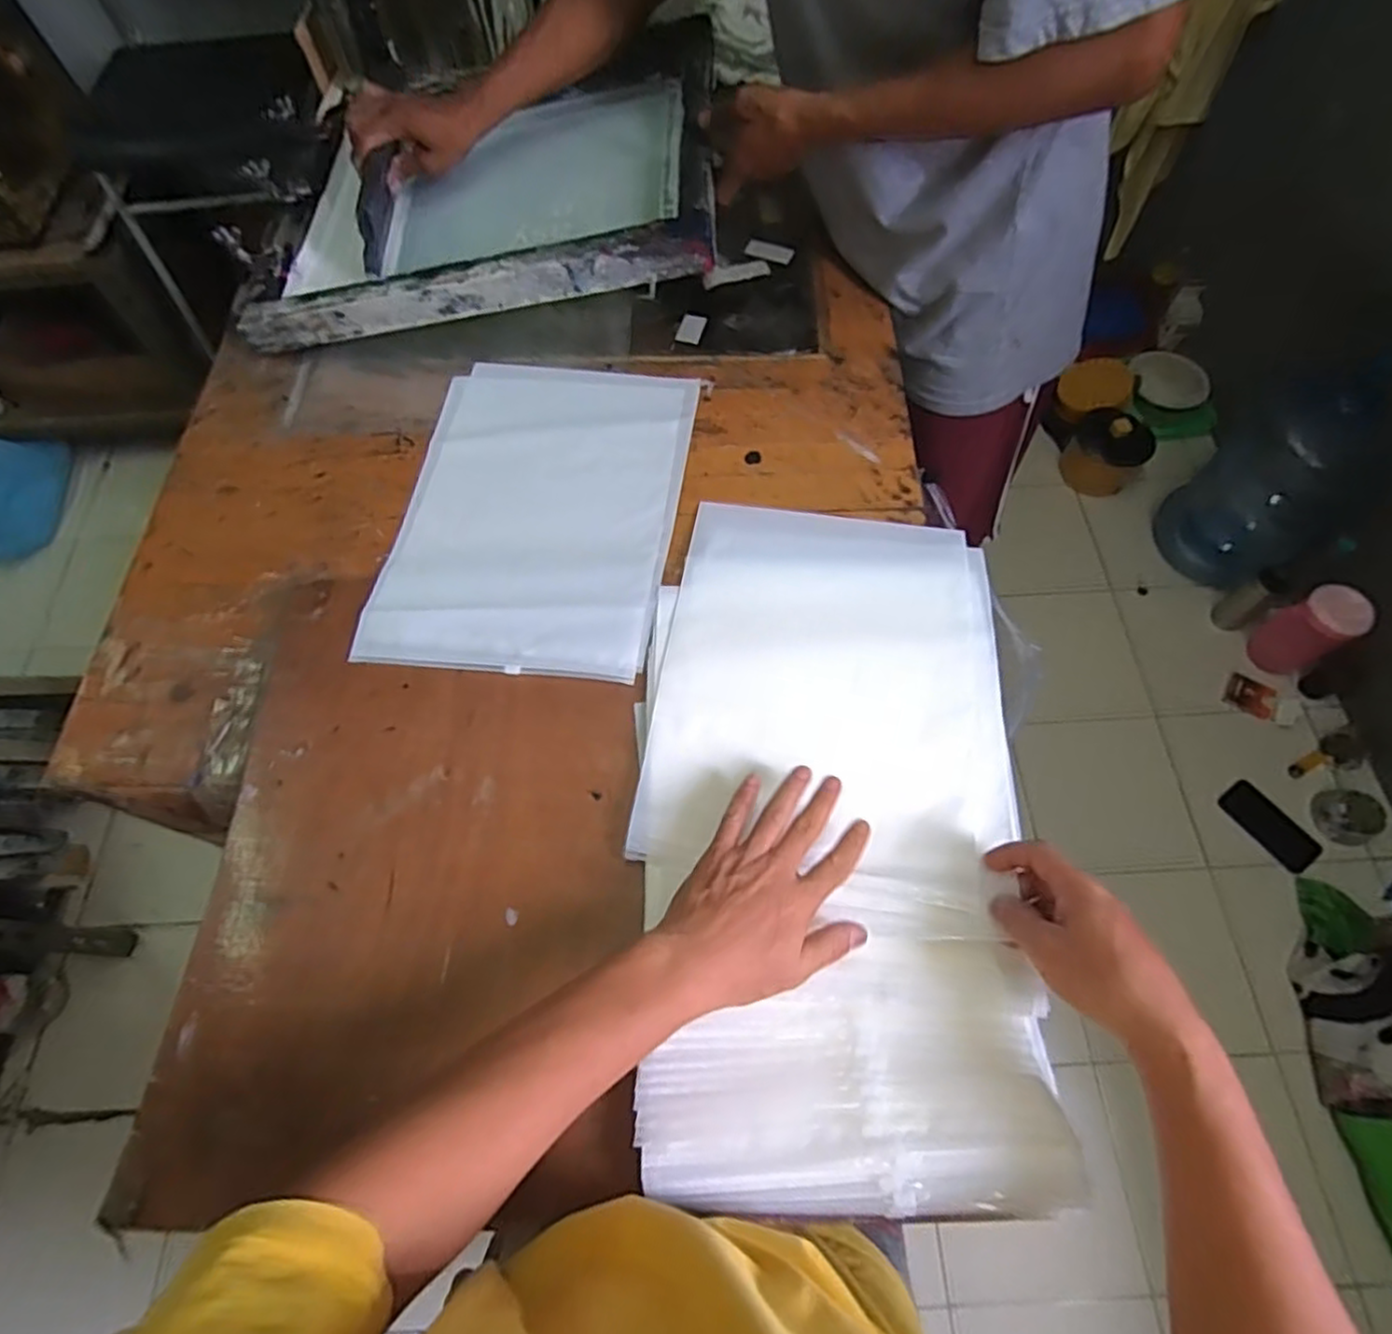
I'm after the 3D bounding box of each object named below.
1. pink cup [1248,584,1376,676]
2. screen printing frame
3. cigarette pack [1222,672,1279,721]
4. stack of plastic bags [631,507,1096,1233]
[{"bbox_3d":[1.206,-0.069,1.373,0.114,0.182,0.107,-1,65,1],"label":"pink cup"},{"bbox_3d":[-0.225,-0.540,0.799,0.495,0.056,0.376,-5,59,11],"label":"screen printing frame"},{"bbox_3d":[1.141,0.058,1.424,0.088,0.017,0.073,31,69,15],"label":"cigarette pack"},{"bbox_3d":[0.098,0.083,0.526,0.283,0.034,0.519,3,60,4],"label":"stack of plastic bags"}]

